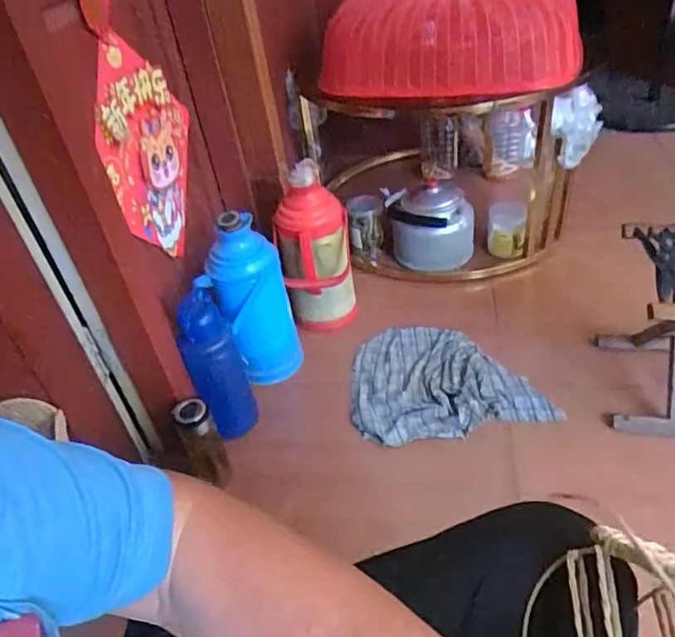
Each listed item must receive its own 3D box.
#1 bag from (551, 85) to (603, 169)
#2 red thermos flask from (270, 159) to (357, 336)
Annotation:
[{"bbox_3d":[0.552,-0.438,1.321,0.109,0.175,0.073,6,42,18],"label":"bag"},{"bbox_3d":[-0.047,-0.129,1.267,0.155,0.389,0.138,-10,39,-2],"label":"red thermos flask"}]

